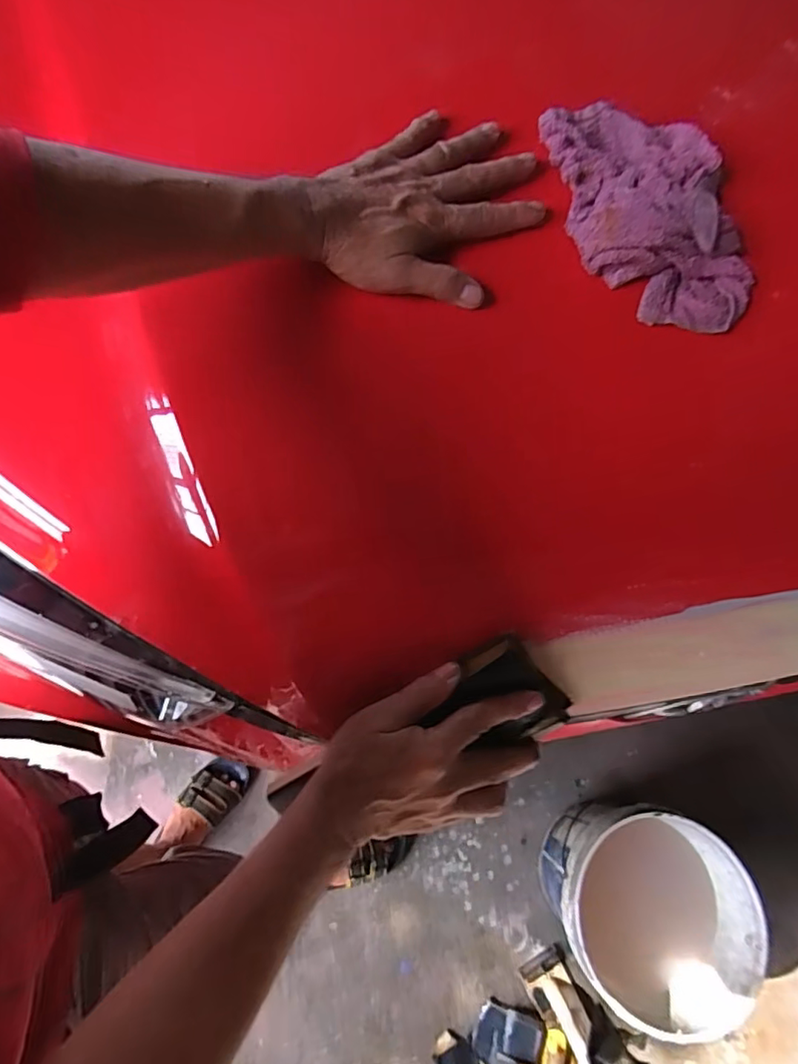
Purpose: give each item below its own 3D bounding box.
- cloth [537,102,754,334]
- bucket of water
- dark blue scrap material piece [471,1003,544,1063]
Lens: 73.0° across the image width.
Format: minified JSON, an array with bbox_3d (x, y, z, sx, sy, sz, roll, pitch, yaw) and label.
[{"bbox_3d":[0.197,-0.250,0.415,0.123,0.033,0.193,-11,81,-5],"label":"cloth"},{"bbox_3d":[0.425,0.666,0.982,0.294,0.282,0.295,0,70,0],"label":"bucket of water"},{"bbox_3d":[0.208,0.970,1.035,0.124,0.023,0.084,10,67,4],"label":"dark blue scrap material piece"}]

